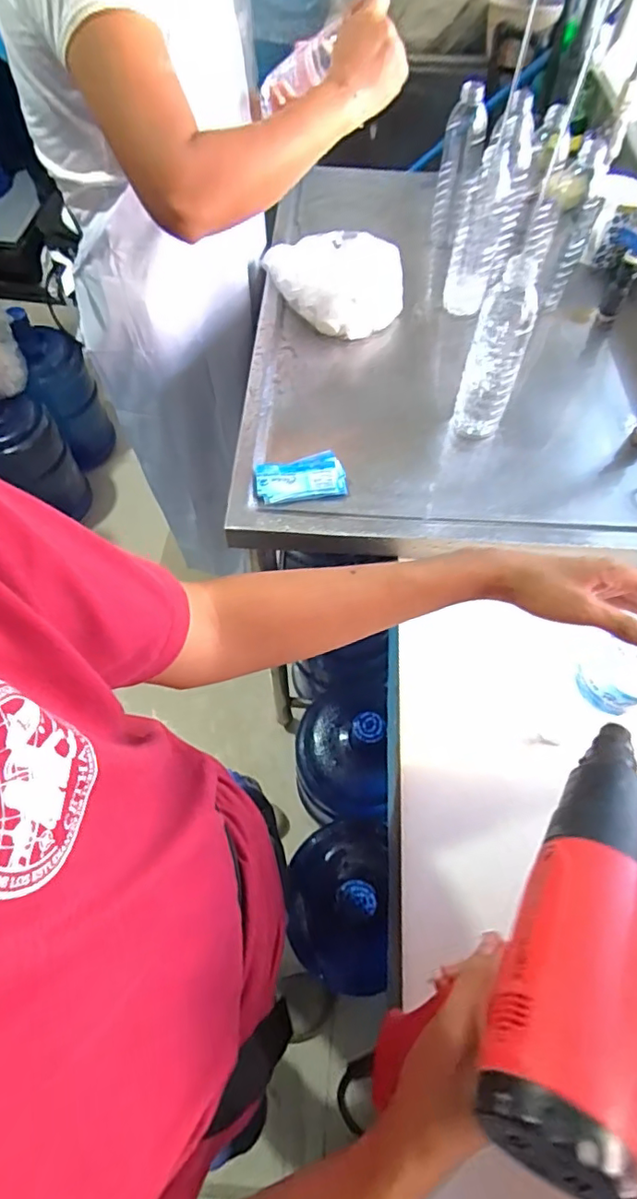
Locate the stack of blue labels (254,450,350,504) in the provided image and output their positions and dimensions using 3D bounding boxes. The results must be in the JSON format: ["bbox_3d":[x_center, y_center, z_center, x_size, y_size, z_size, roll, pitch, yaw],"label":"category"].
[{"bbox_3d":[-0.022,-0.150,0.682,0.107,0.013,0.062,-9,62,-6],"label":"stack of blue labels"}]

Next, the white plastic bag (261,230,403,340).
[{"bbox_3d":[0.036,-0.483,0.844,0.205,0.073,0.181,-9,62,-7],"label":"white plastic bag"}]

